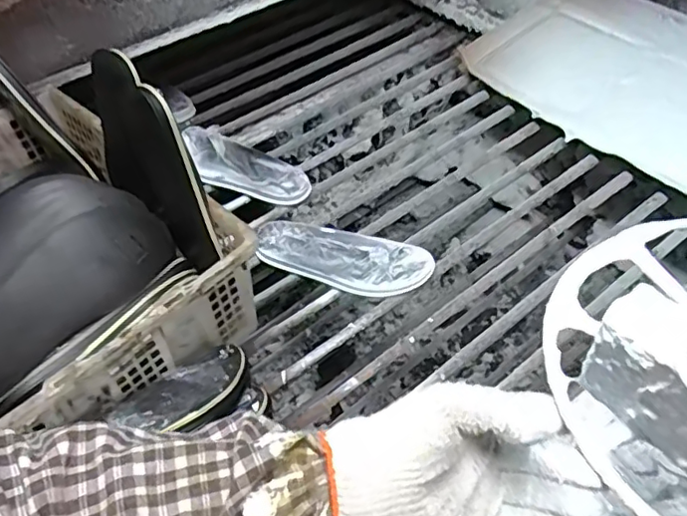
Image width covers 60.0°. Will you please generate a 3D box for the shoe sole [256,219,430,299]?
[{"bbox_3d":[-0.002,0.004,0.885,0.260,0.031,0.098,11,50,13],"label":"shoe sole"}]

